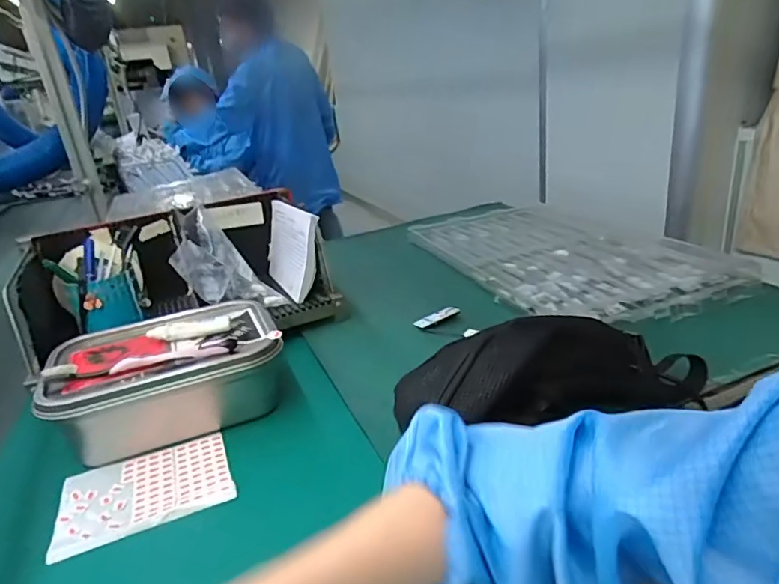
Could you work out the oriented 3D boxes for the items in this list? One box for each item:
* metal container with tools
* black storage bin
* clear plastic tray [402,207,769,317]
[{"bbox_3d":[-0.244,0.095,0.598,0.236,0.099,0.165,-14,24,-17],"label":"metal container with tools"},{"bbox_3d":[-0.305,-0.020,0.767,0.387,0.153,0.242,-16,24,-21],"label":"black storage bin"},{"bbox_3d":[0.273,-0.073,0.891,0.324,0.018,0.532,-16,25,-17],"label":"clear plastic tray"}]

